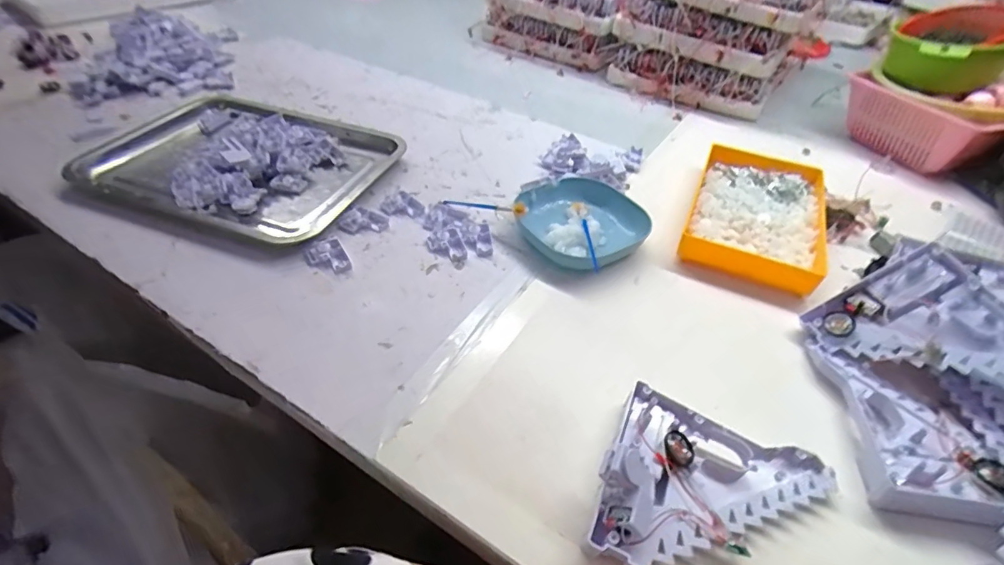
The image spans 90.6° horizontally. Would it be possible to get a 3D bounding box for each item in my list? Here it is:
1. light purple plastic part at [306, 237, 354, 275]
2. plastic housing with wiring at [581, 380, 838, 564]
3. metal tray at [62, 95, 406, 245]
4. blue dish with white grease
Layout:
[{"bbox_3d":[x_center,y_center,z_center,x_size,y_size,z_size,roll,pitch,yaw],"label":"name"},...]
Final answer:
[{"bbox_3d":[-0.184,-0.026,0.523,0.037,0.011,0.046,-22,50,-26],"label":"light purple plastic part"},{"bbox_3d":[0.148,0.148,0.343,0.153,0.051,0.133,19,45,14],"label":"plastic housing with wiring"},{"bbox_3d":[-0.341,-0.172,0.640,0.378,0.028,0.256,16,44,11],"label":"metal tray"},{"bbox_3d":[0.097,-0.075,0.584,0.149,0.033,0.138,3,43,-3],"label":"blue dish with white grease"}]

